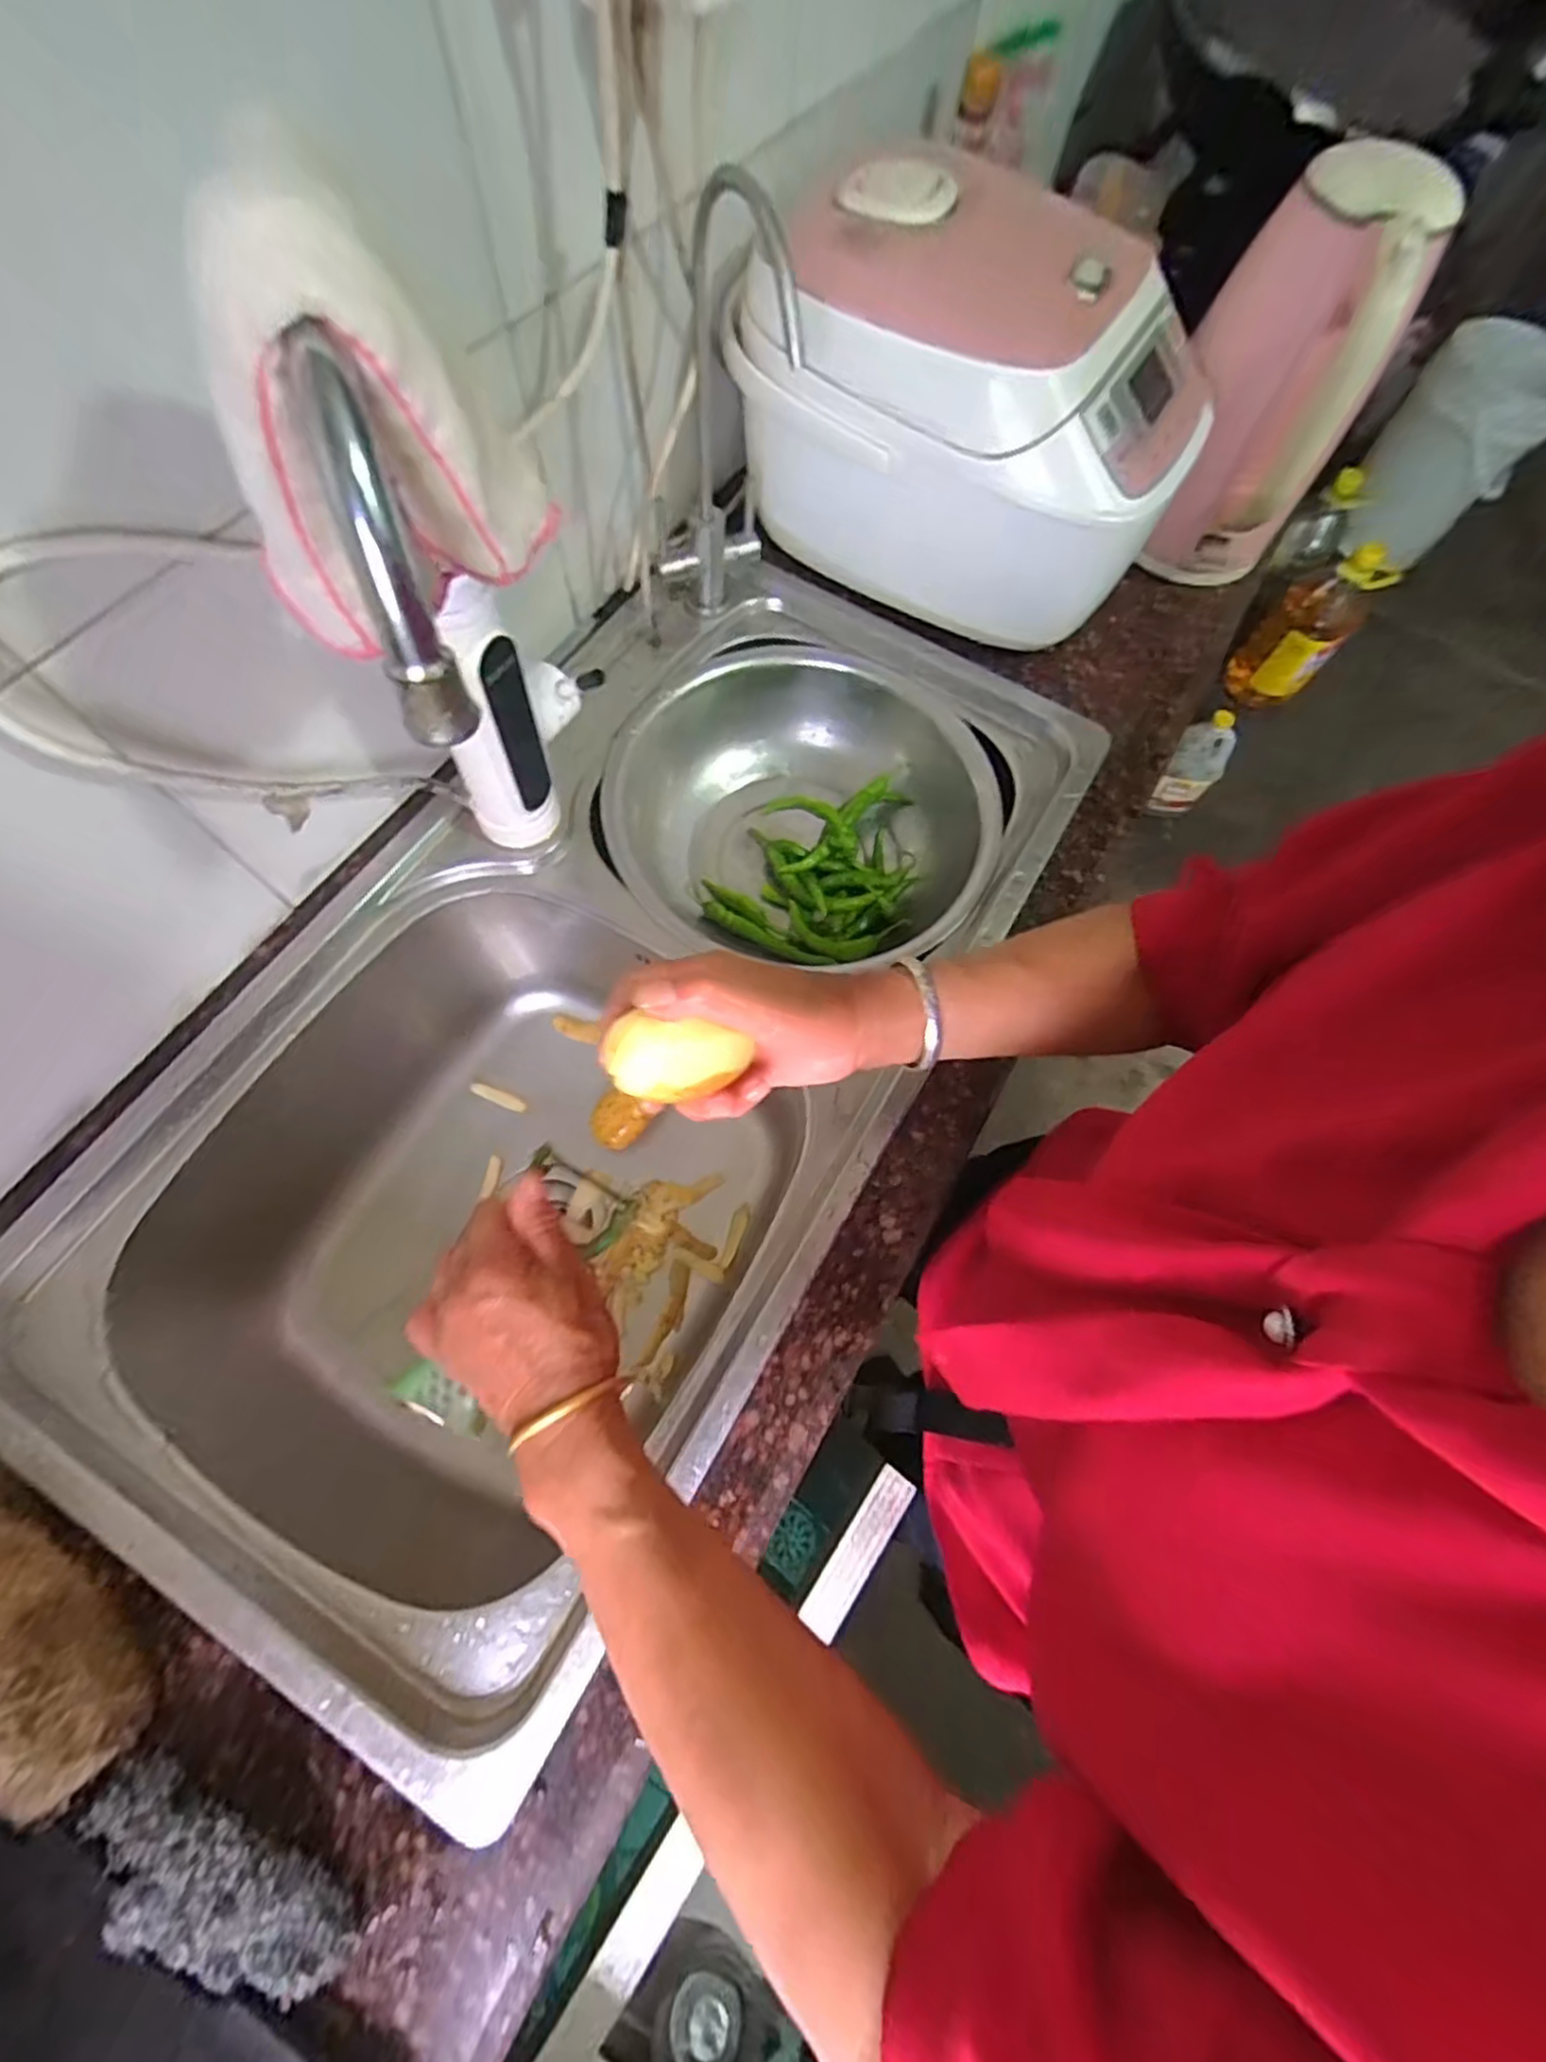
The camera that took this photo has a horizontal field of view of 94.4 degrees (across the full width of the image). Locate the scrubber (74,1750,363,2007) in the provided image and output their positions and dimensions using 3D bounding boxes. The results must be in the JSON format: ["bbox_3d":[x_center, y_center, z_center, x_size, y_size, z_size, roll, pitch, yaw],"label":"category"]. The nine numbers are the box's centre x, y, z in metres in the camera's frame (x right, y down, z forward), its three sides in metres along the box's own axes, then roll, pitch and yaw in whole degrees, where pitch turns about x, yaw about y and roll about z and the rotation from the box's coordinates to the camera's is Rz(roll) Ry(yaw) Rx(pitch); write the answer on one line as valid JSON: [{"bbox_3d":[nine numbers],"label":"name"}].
[{"bbox_3d":[-0.253,0.385,0.325,0.132,0.042,0.040,32,70,8],"label":"scrubber"}]

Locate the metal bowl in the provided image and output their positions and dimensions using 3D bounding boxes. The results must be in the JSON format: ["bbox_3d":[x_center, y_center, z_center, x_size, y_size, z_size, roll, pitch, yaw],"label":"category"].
[{"bbox_3d":[0.023,-0.185,0.636,0.310,0.113,0.283,2,69,-4],"label":"metal bowl"}]

